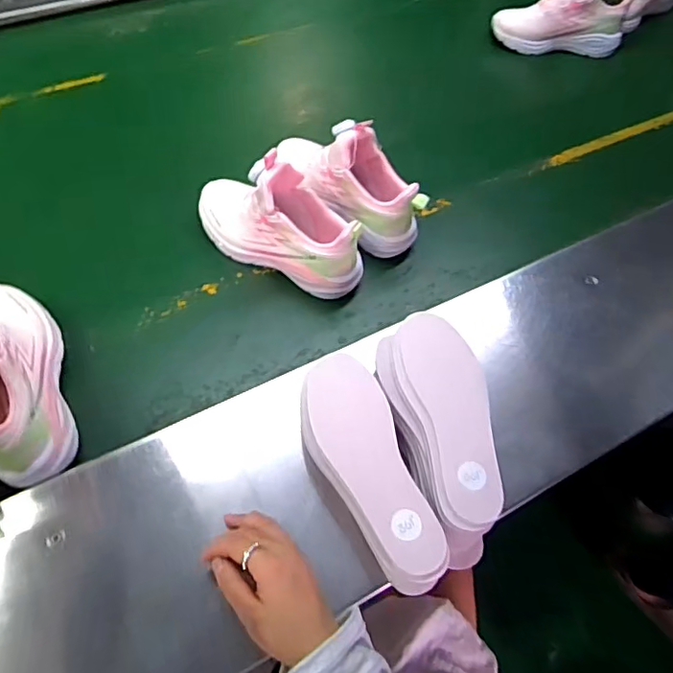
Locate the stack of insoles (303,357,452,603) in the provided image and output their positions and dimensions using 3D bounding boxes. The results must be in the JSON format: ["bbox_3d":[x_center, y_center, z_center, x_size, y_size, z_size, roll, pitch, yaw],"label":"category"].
[{"bbox_3d":[0.028,0.121,0.513,0.079,0.029,0.218,-16,62,-15],"label":"stack of insoles"}]

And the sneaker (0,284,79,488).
[{"bbox_3d":[-0.321,0.029,0.552,0.076,0.094,0.216,-17,60,-12],"label":"sneaker"}]

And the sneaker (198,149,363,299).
[{"bbox_3d":[-0.072,-0.141,0.675,0.230,0.126,0.075,26,60,10],"label":"sneaker"}]

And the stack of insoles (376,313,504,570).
[{"bbox_3d":[0.107,0.090,0.545,0.090,0.033,0.235,-9,61,-11],"label":"stack of insoles"}]

